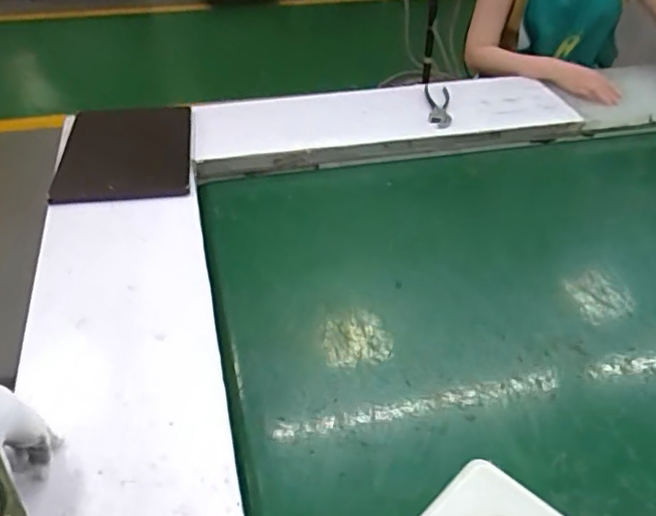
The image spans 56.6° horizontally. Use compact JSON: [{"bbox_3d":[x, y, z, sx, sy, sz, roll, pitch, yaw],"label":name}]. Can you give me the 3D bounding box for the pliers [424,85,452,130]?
[{"bbox_3d":[0.263,-0.370,1.456,0.059,0.011,0.239,6,39,3],"label":"pliers"}]

